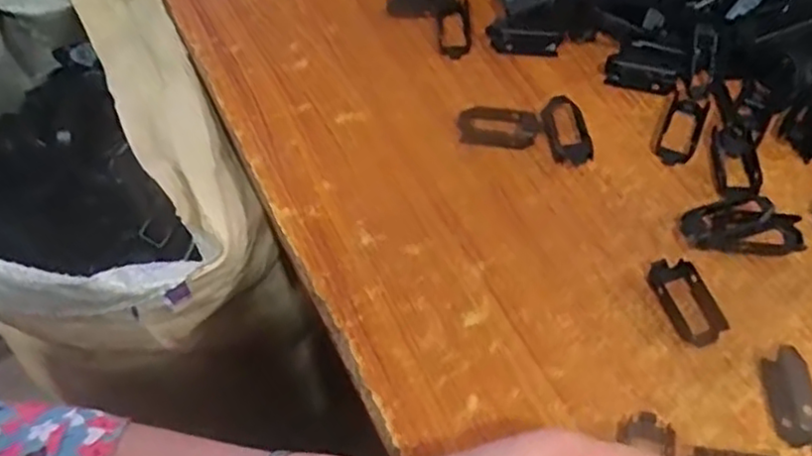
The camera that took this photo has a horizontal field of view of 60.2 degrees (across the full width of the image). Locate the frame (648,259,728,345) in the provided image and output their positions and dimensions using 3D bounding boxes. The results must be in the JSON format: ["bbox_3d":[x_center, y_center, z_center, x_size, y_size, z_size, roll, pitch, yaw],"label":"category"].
[{"bbox_3d":[0.152,0.039,0.378,0.026,0.004,0.051,-16,60,-7],"label":"frame"}]

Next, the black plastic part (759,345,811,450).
[{"bbox_3d":[0.188,0.084,0.341,0.015,0.021,0.049,-1,59,2],"label":"black plastic part"}]

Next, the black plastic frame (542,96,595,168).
[{"bbox_3d":[0.099,-0.060,0.433,0.027,0.009,0.049,-11,60,-4],"label":"black plastic frame"}]

